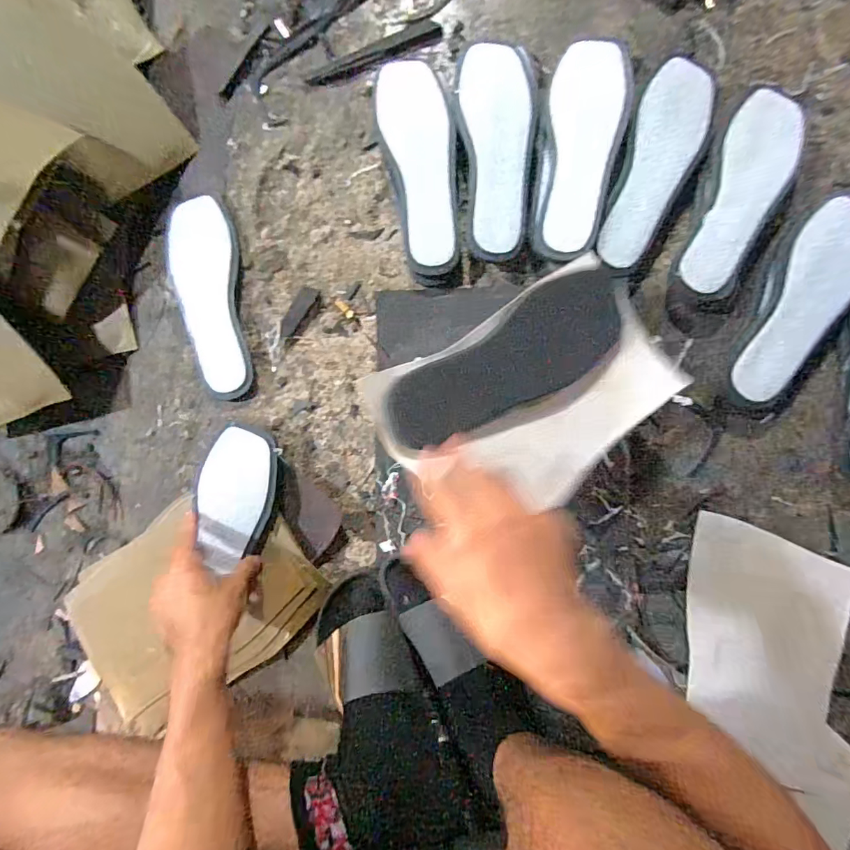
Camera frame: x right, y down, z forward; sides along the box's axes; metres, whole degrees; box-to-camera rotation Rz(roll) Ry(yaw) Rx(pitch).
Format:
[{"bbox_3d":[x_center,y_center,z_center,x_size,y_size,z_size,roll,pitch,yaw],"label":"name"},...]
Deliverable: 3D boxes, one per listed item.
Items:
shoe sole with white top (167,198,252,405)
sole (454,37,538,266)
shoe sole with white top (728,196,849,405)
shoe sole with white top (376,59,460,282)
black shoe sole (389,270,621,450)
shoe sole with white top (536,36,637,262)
[{"bbox_3d":[-0.271,-0.154,0.559,0.088,0.014,0.238,-5,95,1],"label":"shoe sole with white top"},{"bbox_3d":[0.088,-0.319,0.529,0.085,0.036,0.241,-5,88,6],"label":"sole"},{"bbox_3d":[0.419,-0.131,0.495,0.082,0.030,0.234,24,91,7],"label":"shoe sole with white top"},{"bbox_3d":[-0.001,-0.299,0.536,0.082,0.042,0.251,-10,87,6],"label":"shoe sole with white top"},{"bbox_3d":[0.084,-0.058,0.415,0.258,0.013,0.087,-33,102,-17],"label":"black shoe sole"},{"bbox_3d":[0.176,-0.310,0.506,0.084,0.015,0.244,9,90,22],"label":"shoe sole with white top"}]

